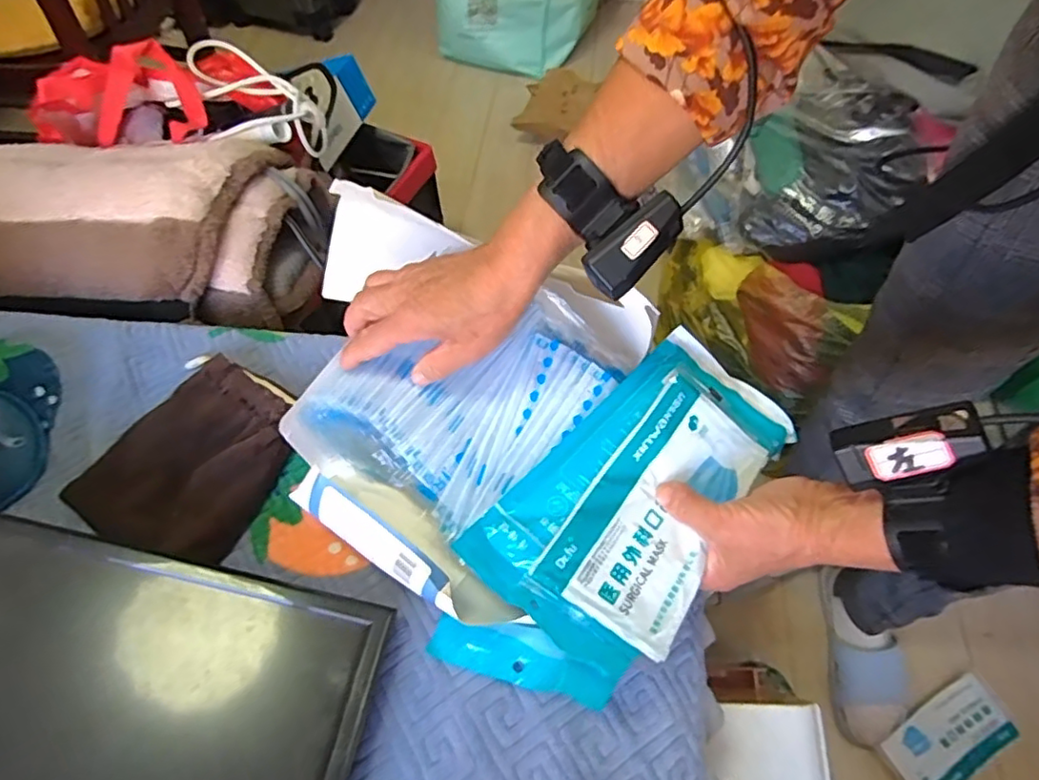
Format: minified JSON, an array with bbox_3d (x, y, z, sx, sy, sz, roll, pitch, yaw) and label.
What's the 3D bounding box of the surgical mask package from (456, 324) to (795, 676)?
[{"bbox_3d":[0.093,0.061,0.435,0.140,0.038,0.258,39,62,22],"label":"surgical mask package"}]

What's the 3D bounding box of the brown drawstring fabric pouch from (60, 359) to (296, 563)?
[{"bbox_3d":[-0.271,0.058,0.519,0.148,0.053,0.164,26,58,15],"label":"brown drawstring fabric pouch"}]

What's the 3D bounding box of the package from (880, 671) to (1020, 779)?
[{"bbox_3d":[0.589,0.476,0.845,0.185,0.013,0.095,-25,60,-18],"label":"package"}]

